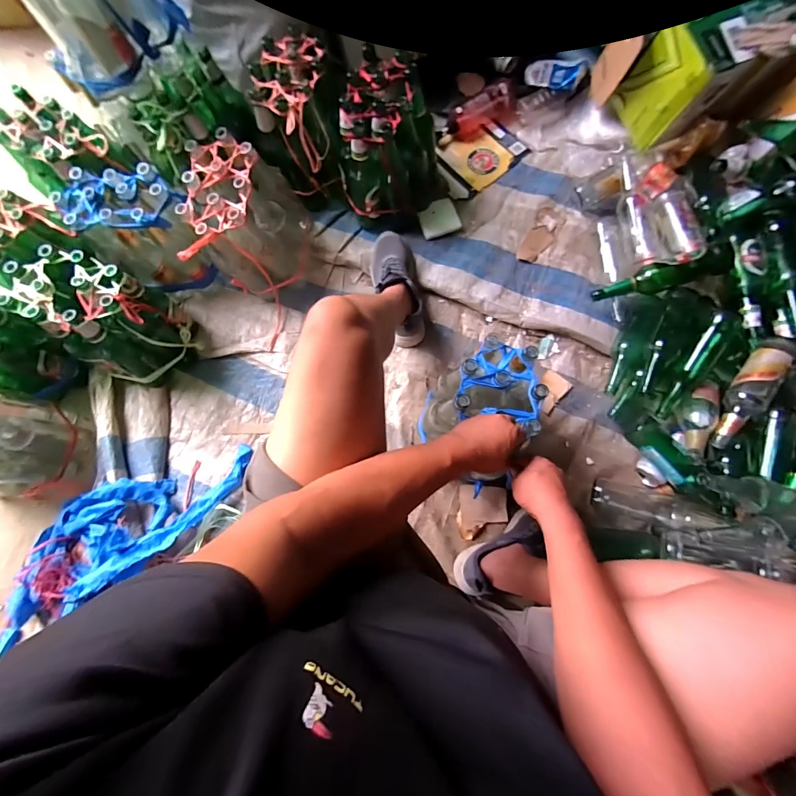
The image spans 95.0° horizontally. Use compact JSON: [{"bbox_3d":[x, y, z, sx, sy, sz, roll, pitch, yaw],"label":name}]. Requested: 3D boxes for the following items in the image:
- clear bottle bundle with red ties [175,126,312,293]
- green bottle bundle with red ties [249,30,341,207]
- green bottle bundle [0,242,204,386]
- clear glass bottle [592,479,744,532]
[{"bbox_3d":[-0.335,-0.390,0.830,0.260,0.253,0.224,-33,79,-5],"label":"clear bottle bundle with red ties"},{"bbox_3d":[-0.227,-0.645,0.874,0.173,0.226,0.255,-2,78,1],"label":"green bottle bundle with red ties"},{"bbox_3d":[-0.626,-0.163,0.800,0.257,0.246,0.199,22,80,6],"label":"green bottle bundle"},{"bbox_3d":[0.543,0.231,0.772,0.233,0.078,0.078,11,78,32],"label":"clear glass bottle"}]

